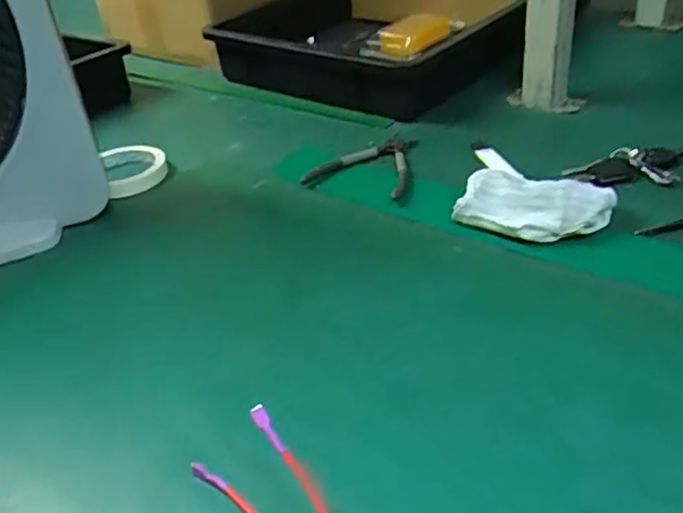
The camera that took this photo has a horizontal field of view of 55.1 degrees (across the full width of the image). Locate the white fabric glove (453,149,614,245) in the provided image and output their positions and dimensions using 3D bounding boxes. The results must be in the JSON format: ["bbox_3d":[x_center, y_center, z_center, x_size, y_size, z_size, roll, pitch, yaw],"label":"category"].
[{"bbox_3d":[0.166,-0.045,0.569,0.123,0.036,0.078,16,40,30],"label":"white fabric glove"}]

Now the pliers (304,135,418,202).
[{"bbox_3d":[0.024,-0.098,0.688,0.100,0.014,0.125,4,36,15],"label":"pliers"}]

